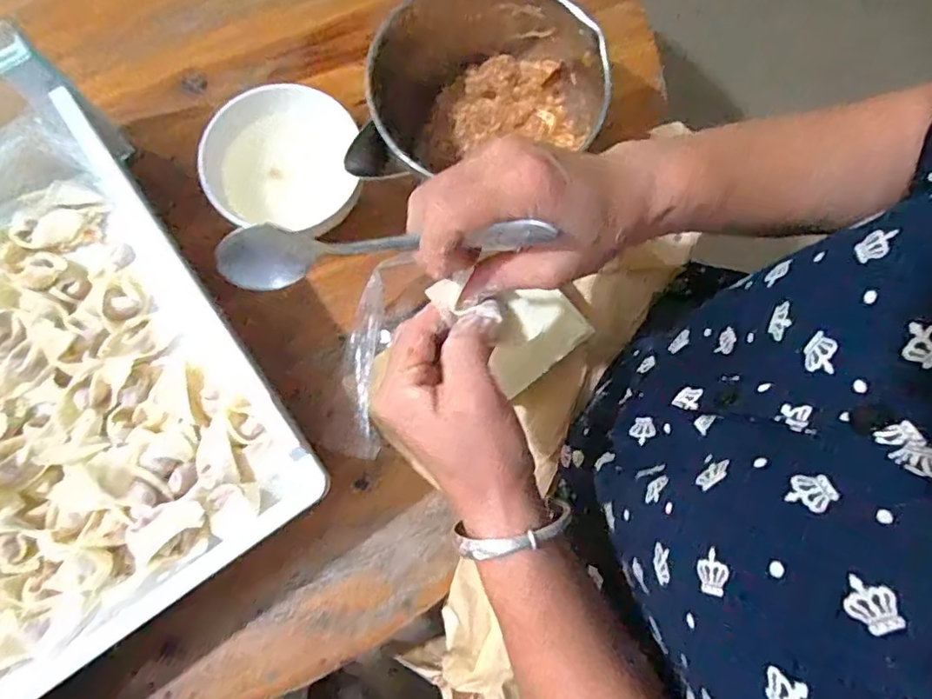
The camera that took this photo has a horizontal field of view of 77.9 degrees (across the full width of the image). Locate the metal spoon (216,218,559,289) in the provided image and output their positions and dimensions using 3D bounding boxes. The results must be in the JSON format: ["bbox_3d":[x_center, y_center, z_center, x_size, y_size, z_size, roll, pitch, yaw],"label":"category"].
[{"bbox_3d":[-0.046,-0.049,0.281,0.169,0.032,0.025,0,78,18],"label":"metal spoon"}]

